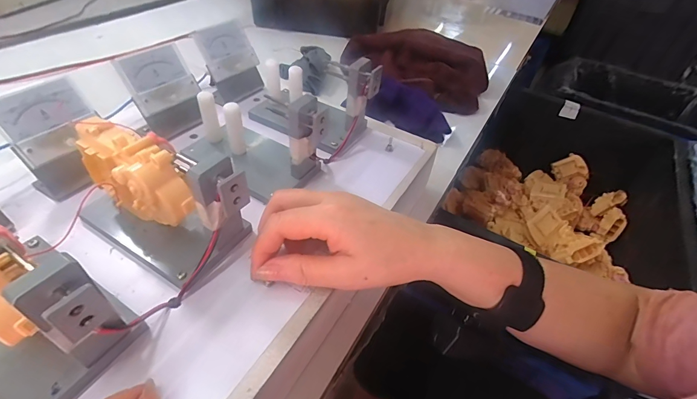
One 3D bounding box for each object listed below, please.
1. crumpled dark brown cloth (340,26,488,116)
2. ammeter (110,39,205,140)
[{"bbox_3d":[0.132,-0.253,0.654,0.270,0.060,0.204,34,51,25],"label":"crumpled dark brown cloth"},{"bbox_3d":[-0.188,-0.109,0.363,0.048,0.074,0.067,28,49,20],"label":"ammeter"}]

